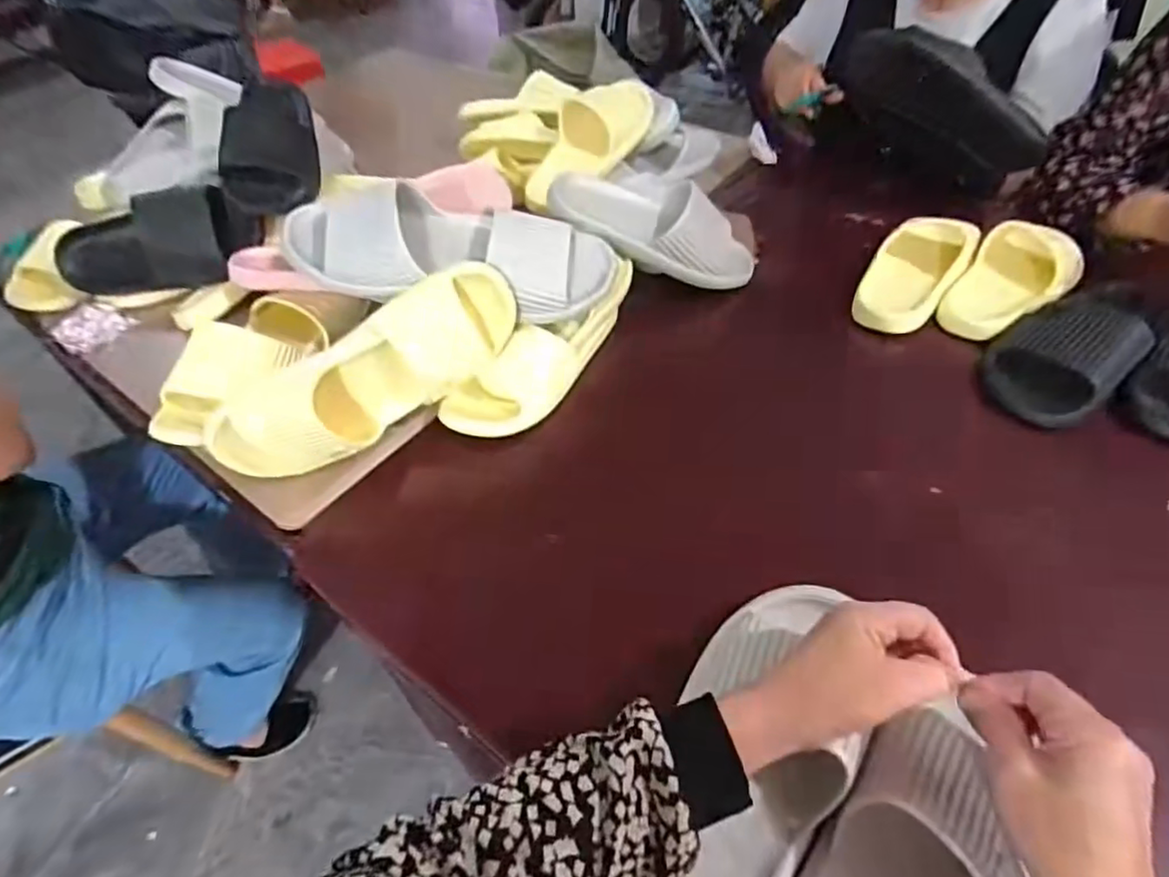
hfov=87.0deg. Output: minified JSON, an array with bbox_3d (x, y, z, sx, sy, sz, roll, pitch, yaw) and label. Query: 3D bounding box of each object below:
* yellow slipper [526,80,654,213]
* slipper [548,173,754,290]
[{"bbox_3d":[0.018,-0.437,0.894,0.111,0.083,0.276,20,55,15],"label":"yellow slipper"},{"bbox_3d":[0.094,-0.265,0.752,0.269,0.075,0.119,16,51,-12],"label":"slipper"}]

